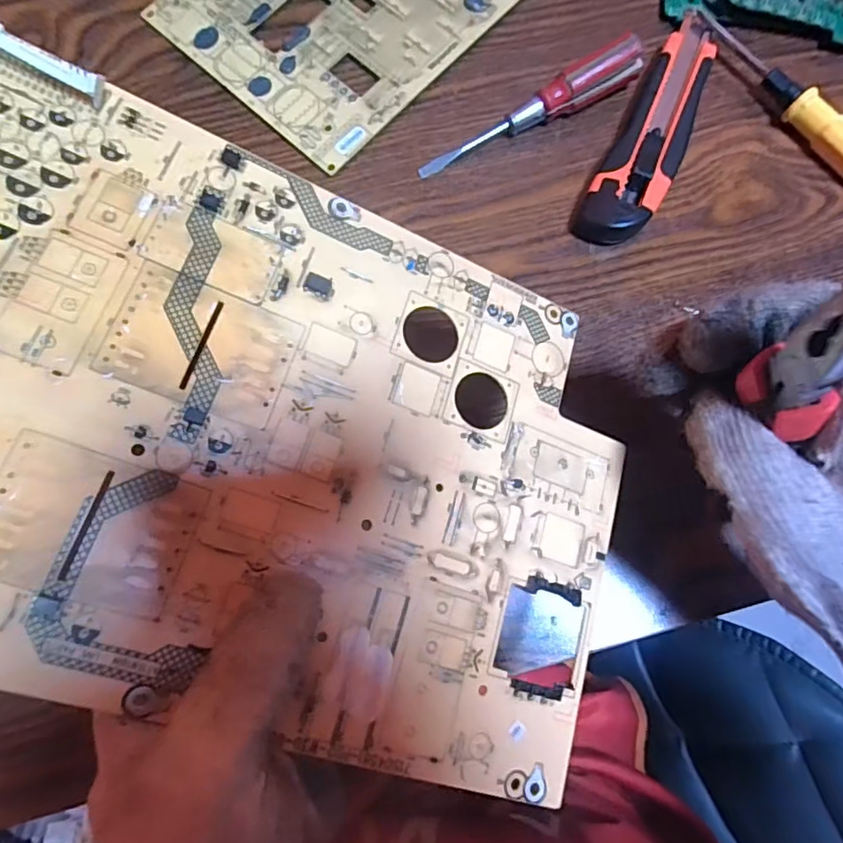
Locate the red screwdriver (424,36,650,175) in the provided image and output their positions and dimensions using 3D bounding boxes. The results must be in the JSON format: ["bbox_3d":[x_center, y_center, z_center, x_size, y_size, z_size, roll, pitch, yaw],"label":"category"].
[{"bbox_3d":[0.063,-0.178,0.322,0.137,0.021,0.020,-28,80,1],"label":"red screwdriver"}]

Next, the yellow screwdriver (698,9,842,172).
[{"bbox_3d":[0.224,-0.186,0.327,0.019,0.021,0.156,-32,84,-7],"label":"yellow screwdriver"}]

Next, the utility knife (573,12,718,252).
[{"bbox_3d":[0.138,-0.171,0.322,0.041,0.017,0.155,27,81,2],"label":"utility knife"}]

